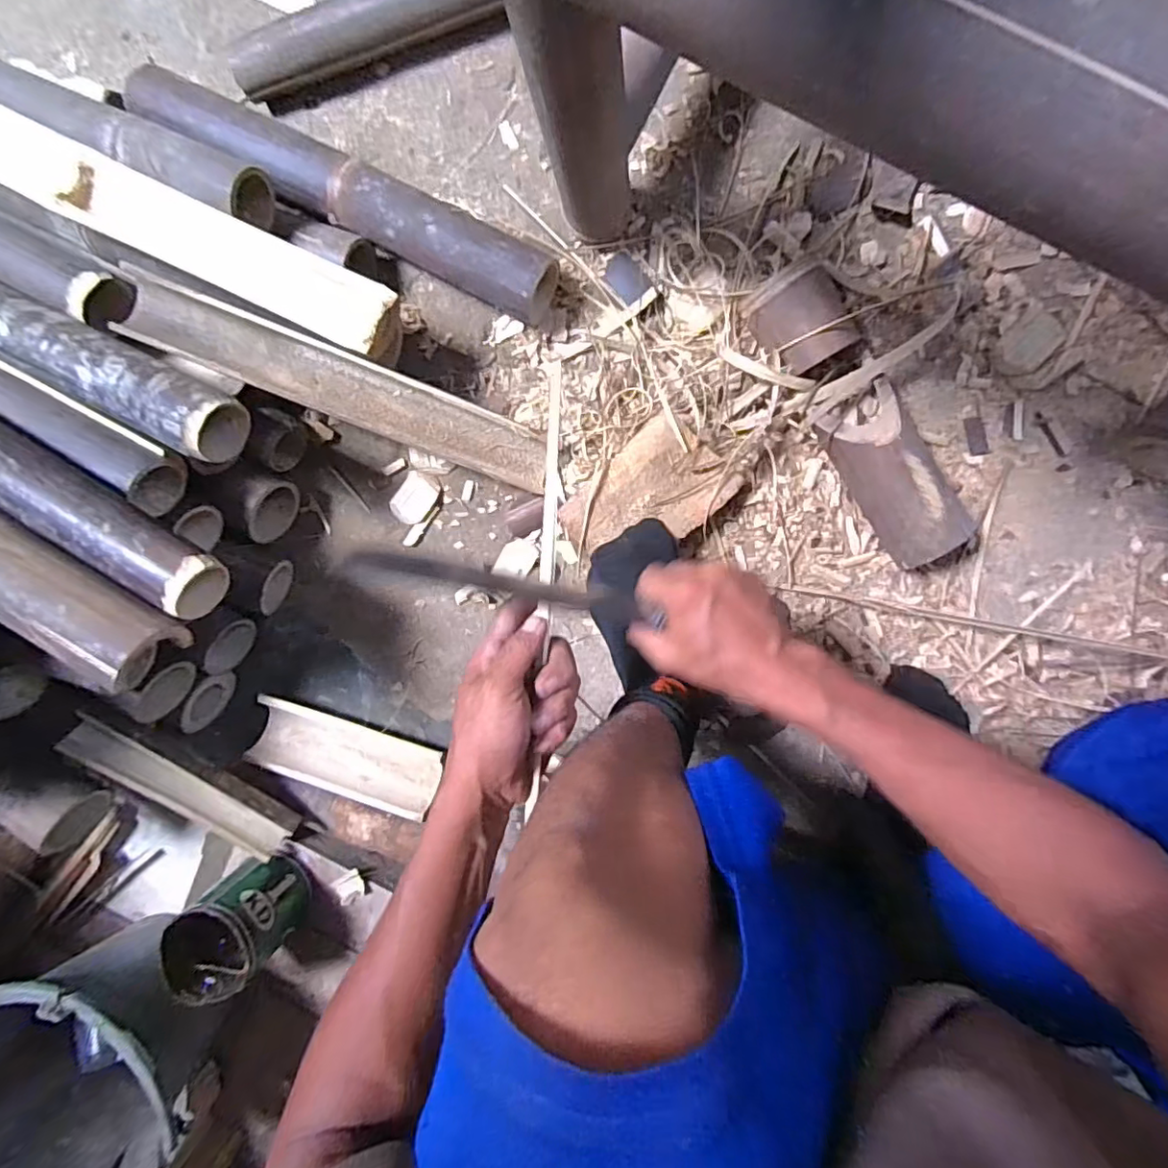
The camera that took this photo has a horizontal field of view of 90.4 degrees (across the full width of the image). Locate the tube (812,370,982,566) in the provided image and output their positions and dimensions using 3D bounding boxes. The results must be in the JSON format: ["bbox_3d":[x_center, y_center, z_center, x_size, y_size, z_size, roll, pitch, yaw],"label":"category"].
[{"bbox_3d":[0.310,-0.104,0.570,0.093,0.059,0.182,-36,92,12],"label":"tube"}]

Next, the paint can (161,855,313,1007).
[{"bbox_3d":[-0.375,0.370,0.632,0.102,0.112,0.096,1,98,8],"label":"paint can"}]

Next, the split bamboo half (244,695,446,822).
[{"bbox_3d":[-0.294,0.202,0.700,0.213,0.052,0.082,23,101,5],"label":"split bamboo half"}]

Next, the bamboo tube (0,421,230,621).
[{"bbox_3d":[-0.529,-0.117,0.502,0.481,0.053,0.061,33,101,3],"label":"bamboo tube"}]

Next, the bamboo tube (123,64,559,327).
[{"bbox_3d":[-0.245,-0.407,0.604,0.474,0.068,0.073,27,101,4],"label":"bamboo tube"}]

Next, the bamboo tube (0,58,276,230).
[{"bbox_3d":[-0.530,-0.463,0.564,0.482,0.055,0.063,22,101,5],"label":"bamboo tube"}]

